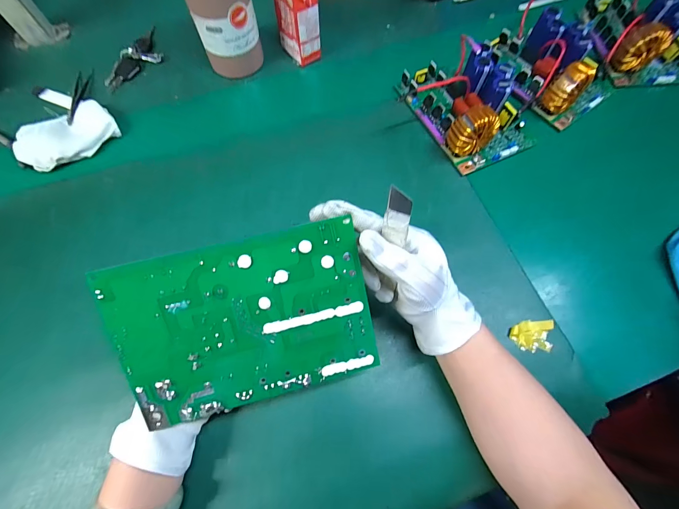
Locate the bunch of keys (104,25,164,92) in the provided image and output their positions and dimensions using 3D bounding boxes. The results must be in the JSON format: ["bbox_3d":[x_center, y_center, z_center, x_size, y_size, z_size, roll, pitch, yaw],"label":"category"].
[{"bbox_3d":[-0.338,-0.334,0.533,0.054,0.018,0.142,21,70,7],"label":"bunch of keys"}]

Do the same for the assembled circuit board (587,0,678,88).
[{"bbox_3d":[0.509,-0.384,0.522,0.134,0.064,0.189,3,68,1],"label":"assembled circuit board"}]

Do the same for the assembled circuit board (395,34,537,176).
[{"bbox_3d":[0.190,-0.225,0.460,0.124,0.069,0.188,-26,71,-10],"label":"assembled circuit board"}]

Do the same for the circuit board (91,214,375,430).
[{"bbox_3d":[-0.073,0.056,0.254,0.193,0.004,0.135,-13,102,-7],"label":"circuit board"}]

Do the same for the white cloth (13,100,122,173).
[{"bbox_3d":[-0.398,-0.173,0.460,0.127,0.023,0.088,-39,74,-15],"label":"white cloth"}]

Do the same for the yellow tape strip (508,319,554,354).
[{"bbox_3d":[0.225,0.094,0.363,0.051,0.014,0.035,1,68,0],"label":"yellow tape strip"}]

